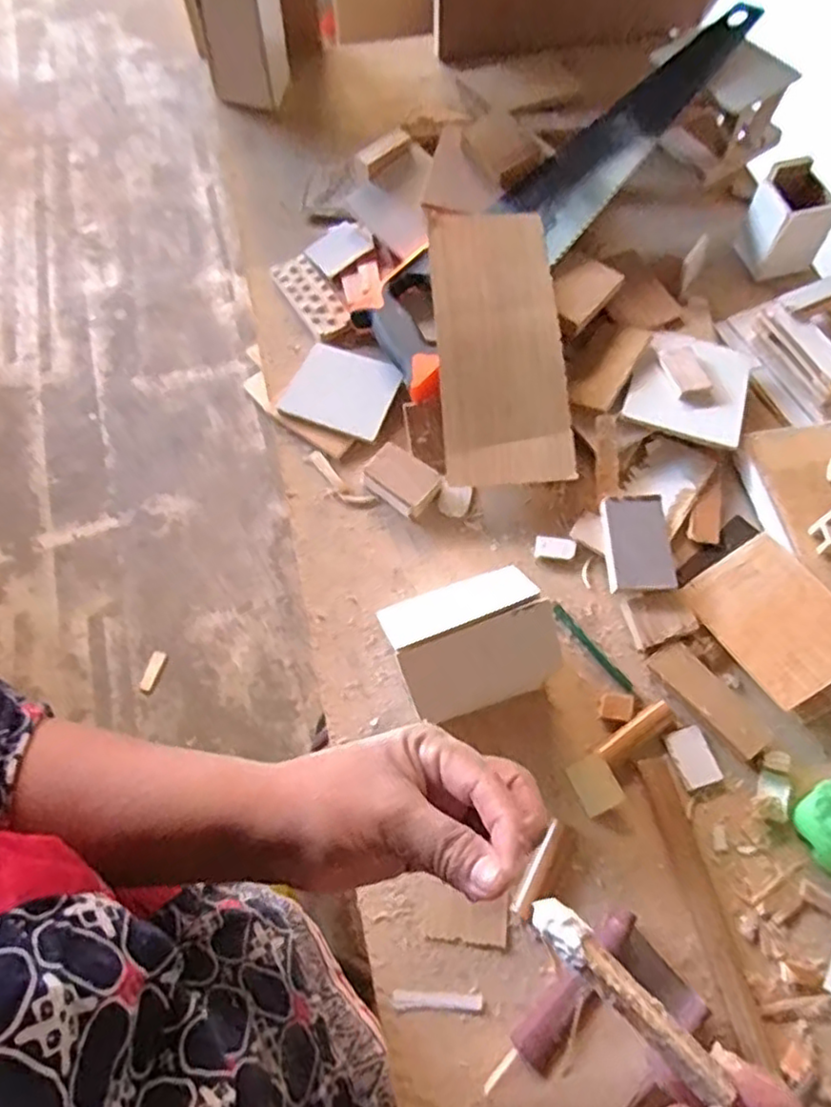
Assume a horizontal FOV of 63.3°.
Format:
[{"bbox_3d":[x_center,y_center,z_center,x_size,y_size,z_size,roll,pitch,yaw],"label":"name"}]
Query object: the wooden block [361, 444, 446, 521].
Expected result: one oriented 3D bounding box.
[{"bbox_3d":[-0.012,-0.058,0.543,0.057,0.022,0.038,30,69,14],"label":"wooden block"}]

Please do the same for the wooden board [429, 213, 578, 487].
[{"bbox_3d":[0.069,-0.176,0.569,0.101,0.016,0.242,-4,80,-4],"label":"wooden board"}]

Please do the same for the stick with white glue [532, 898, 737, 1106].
[{"bbox_3d":[0.075,0.158,0.242,0.014,0.006,0.078,-42,69,-17],"label":"stick with white glue"}]

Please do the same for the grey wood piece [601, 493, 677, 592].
[{"bbox_3d":[0.166,-0.008,0.509,0.046,0.007,0.073,-9,72,18],"label":"grey wood piece"}]

